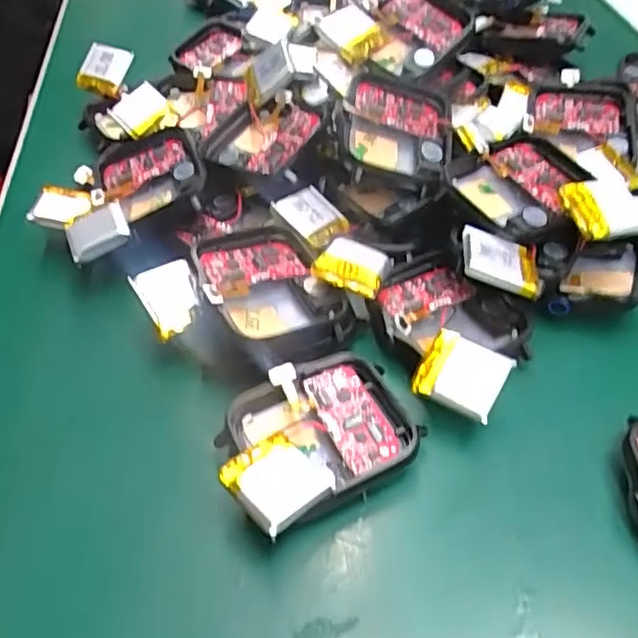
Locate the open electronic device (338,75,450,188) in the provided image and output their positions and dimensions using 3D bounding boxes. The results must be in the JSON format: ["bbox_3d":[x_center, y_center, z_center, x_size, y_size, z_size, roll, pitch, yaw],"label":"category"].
[{"bbox_3d":[0.025,-0.063,0.220,0.036,0.012,0.045,13,60,-7],"label":"open electronic device"}]

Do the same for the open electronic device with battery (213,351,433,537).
[{"bbox_3d":[-0.001,0.029,0.164,0.050,0.015,0.039,-28,53,-22],"label":"open electronic device with battery"}]

